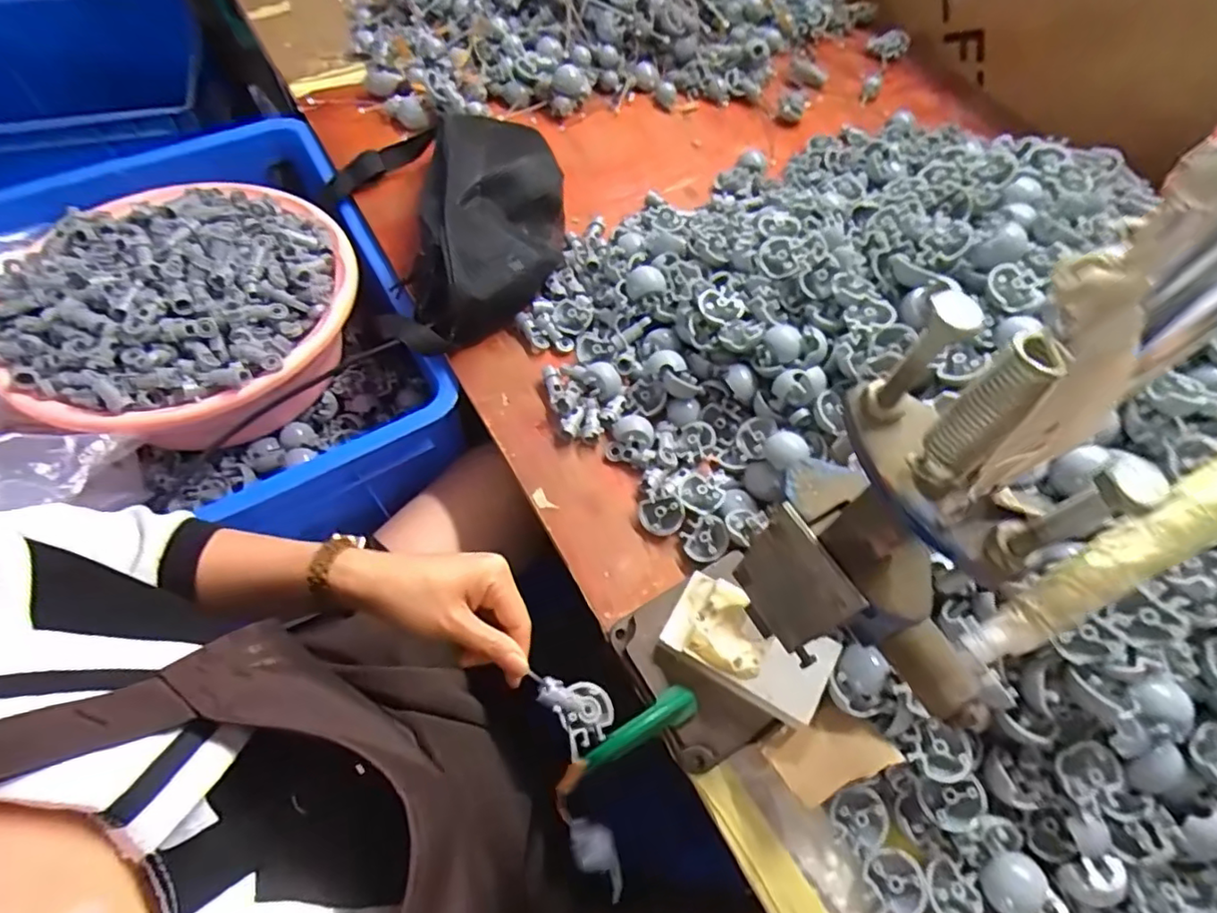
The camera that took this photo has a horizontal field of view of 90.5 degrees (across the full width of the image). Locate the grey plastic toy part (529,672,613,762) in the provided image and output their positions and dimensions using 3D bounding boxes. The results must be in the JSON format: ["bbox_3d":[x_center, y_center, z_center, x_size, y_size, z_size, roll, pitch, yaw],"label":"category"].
[{"bbox_3d":[-0.022,0.168,0.413,0.045,0.010,0.057,-21,74,-42],"label":"grey plastic toy part"}]

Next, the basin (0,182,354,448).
[{"bbox_3d":[-0.437,-0.158,0.629,0.318,0.110,0.349,1,61,-3],"label":"basin"}]

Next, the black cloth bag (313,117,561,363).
[{"bbox_3d":[-0.158,-0.256,0.604,0.215,0.096,0.309,-20,64,-14],"label":"black cloth bag"}]

